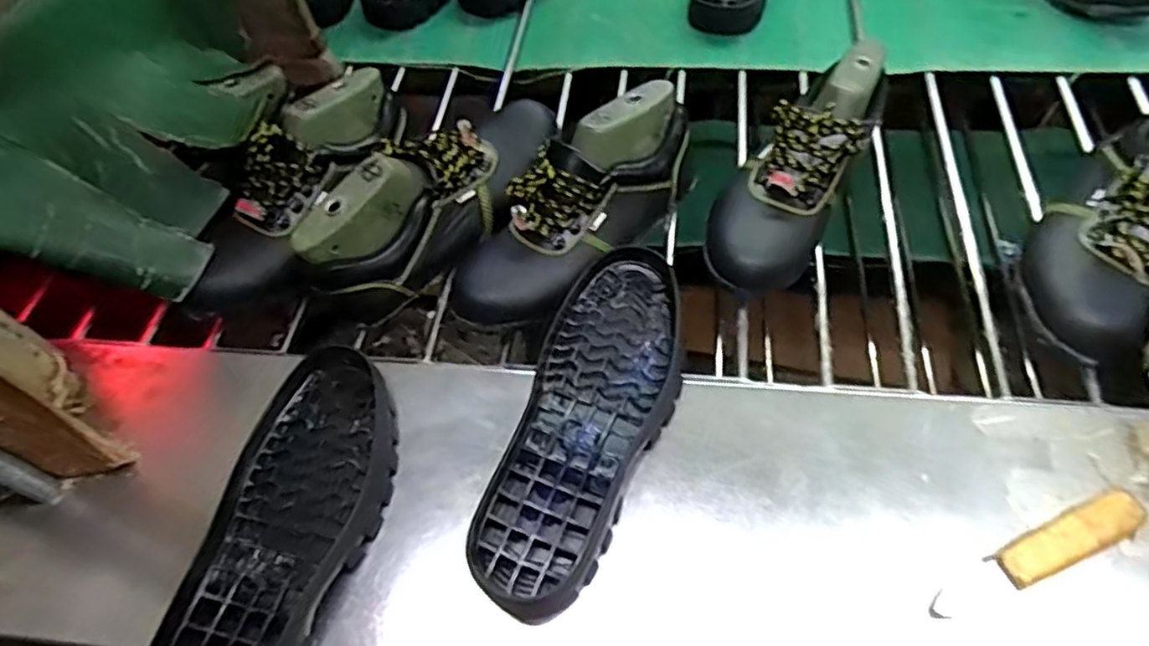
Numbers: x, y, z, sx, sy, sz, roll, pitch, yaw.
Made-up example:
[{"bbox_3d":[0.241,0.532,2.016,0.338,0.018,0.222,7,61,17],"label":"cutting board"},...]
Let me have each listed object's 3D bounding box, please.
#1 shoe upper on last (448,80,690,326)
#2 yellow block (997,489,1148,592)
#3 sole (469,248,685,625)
[{"bbox_3d":[0.004,-0.103,0.613,0.281,0.103,0.091,-45,65,-9],"label":"shoe upper on last"},{"bbox_3d":[0.332,0.144,0.451,0.108,0.015,0.030,-20,59,-10],"label":"yellow block"},{"bbox_3d":[0.016,0.068,0.516,0.107,0.035,0.296,12,59,11],"label":"sole"}]

